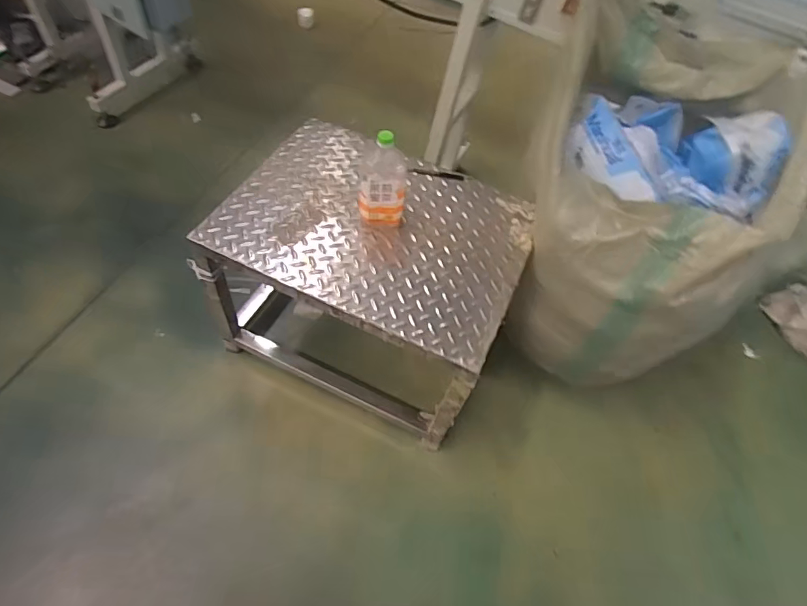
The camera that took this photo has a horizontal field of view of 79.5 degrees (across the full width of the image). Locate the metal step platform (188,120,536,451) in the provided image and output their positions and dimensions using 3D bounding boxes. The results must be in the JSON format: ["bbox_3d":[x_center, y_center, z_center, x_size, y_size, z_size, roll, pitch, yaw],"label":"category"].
[{"bbox_3d":[-0.073,-0.051,1.263,0.649,0.484,0.494,23,57,11],"label":"metal step platform"}]

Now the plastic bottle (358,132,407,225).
[{"bbox_3d":[-0.041,-0.257,1.007,0.095,0.205,0.077,5,55,-1],"label":"plastic bottle"}]

